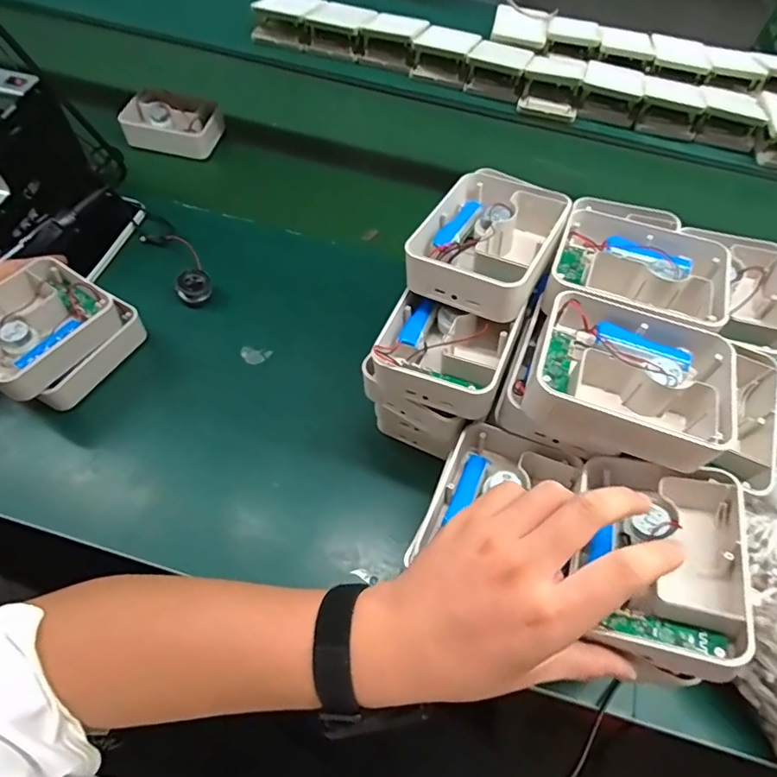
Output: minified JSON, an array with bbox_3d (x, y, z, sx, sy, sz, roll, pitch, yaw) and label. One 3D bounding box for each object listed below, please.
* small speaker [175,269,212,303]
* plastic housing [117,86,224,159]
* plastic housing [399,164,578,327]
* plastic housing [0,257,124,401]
[{"bbox_3d":[-0.230,-0.120,0.600,0.038,0.020,0.037,2,58,-4],"label":"small speaker"},{"bbox_3d":[-0.324,-0.399,0.766,0.131,0.066,0.066,5,58,-2],"label":"plastic housing"},{"bbox_3d":[0.084,-0.126,0.420,0.104,0.042,0.142,28,60,12],"label":"plastic housing"},{"bbox_3d":[-0.343,-0.058,0.504,0.104,0.052,0.135,29,60,13],"label":"plastic housing"}]

